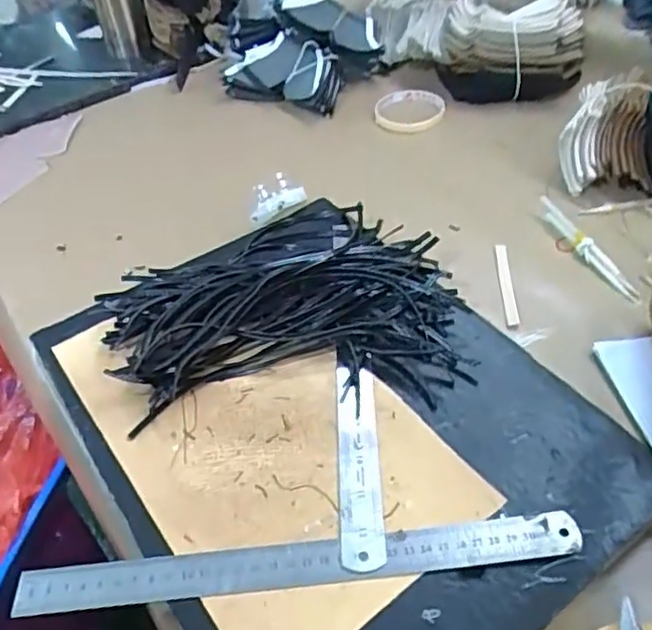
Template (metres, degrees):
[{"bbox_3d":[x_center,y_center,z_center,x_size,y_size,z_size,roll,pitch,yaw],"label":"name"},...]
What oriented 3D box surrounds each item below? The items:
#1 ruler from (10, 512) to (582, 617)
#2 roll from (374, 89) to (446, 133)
[{"bbox_3d":[-0.017,0.145,0.374,0.323,0.004,0.026,-7,50,0],"label":"ruler"},{"bbox_3d":[0.100,-0.250,0.779,0.077,0.017,0.069,-30,49,-23],"label":"roll"}]

